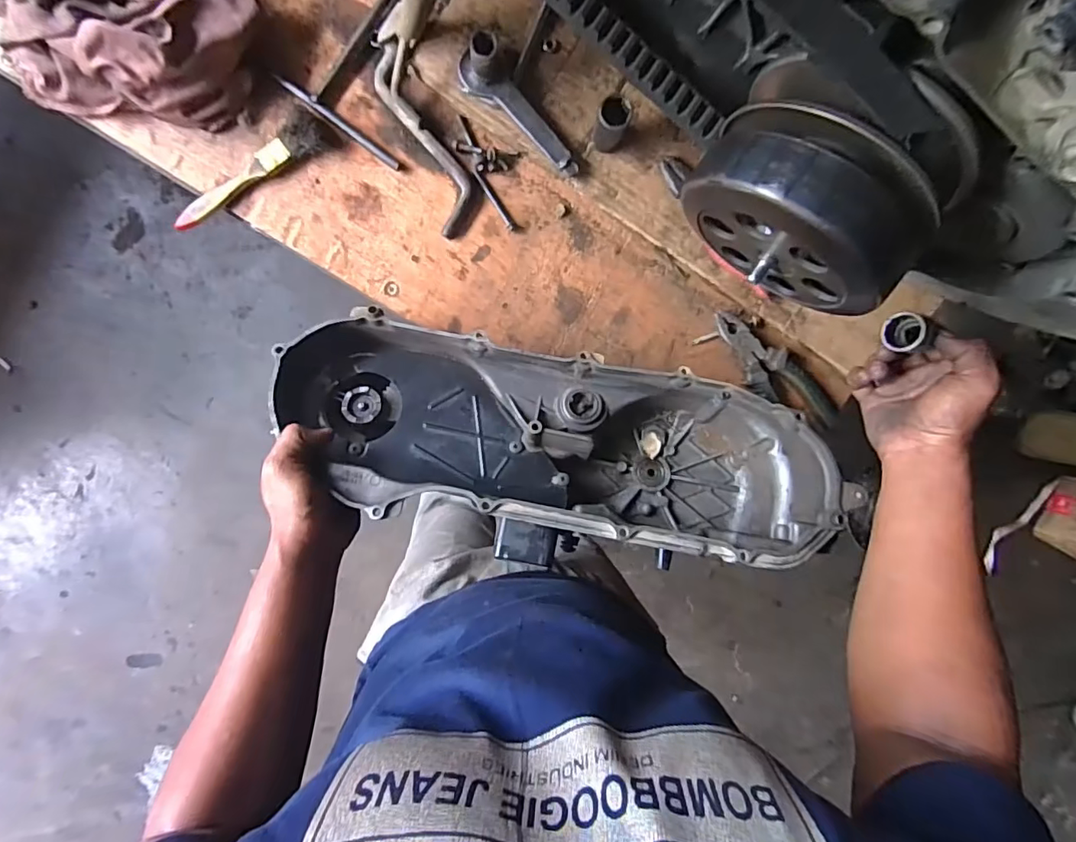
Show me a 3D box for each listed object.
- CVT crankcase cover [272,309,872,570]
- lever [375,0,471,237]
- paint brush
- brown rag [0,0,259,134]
[{"bbox_3d":[0.019,0.029,0.495,0.503,0.117,0.175,11,75,5],"label":"CVT crankcase cover"},{"bbox_3d":[-0.107,-0.319,0.490,0.080,0.026,0.274,0,99,-4],"label":"lever"},{"bbox_3d":[-0.262,-0.225,0.490,0.161,0.023,0.037,-41,100,2],"label":"paint brush"},{"bbox_3d":[-0.346,-0.333,0.428,0.198,0.107,0.135,4,98,-5],"label":"brown rag"}]

